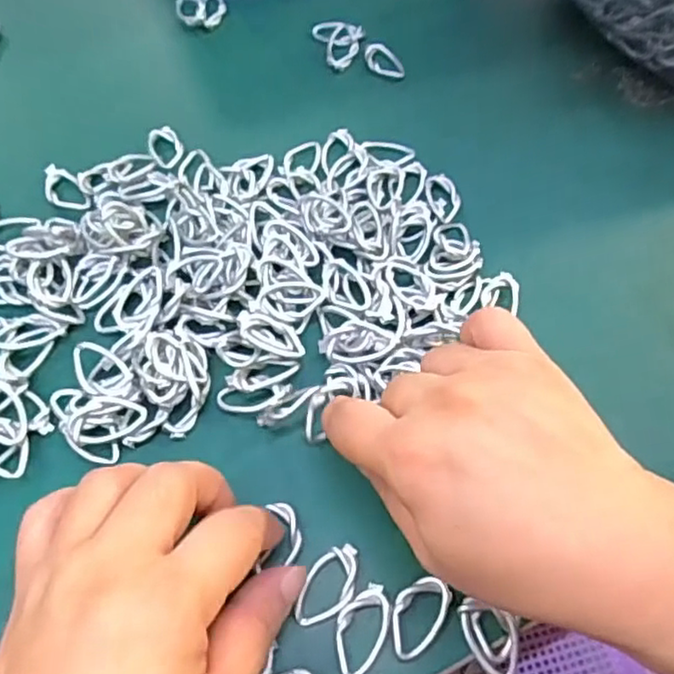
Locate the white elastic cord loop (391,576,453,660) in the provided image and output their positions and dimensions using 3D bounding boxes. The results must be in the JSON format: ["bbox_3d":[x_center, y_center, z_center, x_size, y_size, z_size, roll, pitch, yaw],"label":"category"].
[{"bbox_3d":[0.031,0.107,0.246,0.019,0.004,0.031,38,67,17],"label":"white elastic cord loop"}]

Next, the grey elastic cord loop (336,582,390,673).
[{"bbox_3d":[0.009,0.110,0.242,0.019,0.004,0.034,13,62,6],"label":"grey elastic cord loop"}]

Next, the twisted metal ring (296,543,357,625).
[{"bbox_3d":[-0.002,0.096,0.249,0.019,0.004,0.033,16,62,7],"label":"twisted metal ring"}]

